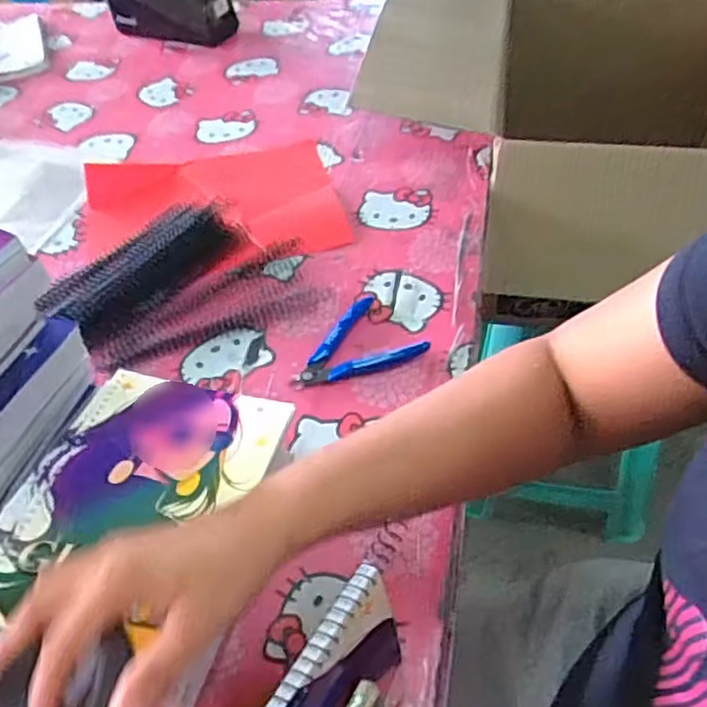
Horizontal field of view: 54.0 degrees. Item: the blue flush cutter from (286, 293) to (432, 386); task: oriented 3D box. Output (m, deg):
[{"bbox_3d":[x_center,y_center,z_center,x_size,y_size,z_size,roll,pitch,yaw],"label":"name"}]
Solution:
[{"bbox_3d":[-0.004,-0.004,0.614,0.113,0.011,0.087,-31,53,-21],"label":"blue flush cutter"}]

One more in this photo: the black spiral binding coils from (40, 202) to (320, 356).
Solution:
[{"bbox_3d":[-0.209,-0.087,0.695,0.098,0.027,0.201,26,55,26],"label":"black spiral binding coils"}]

